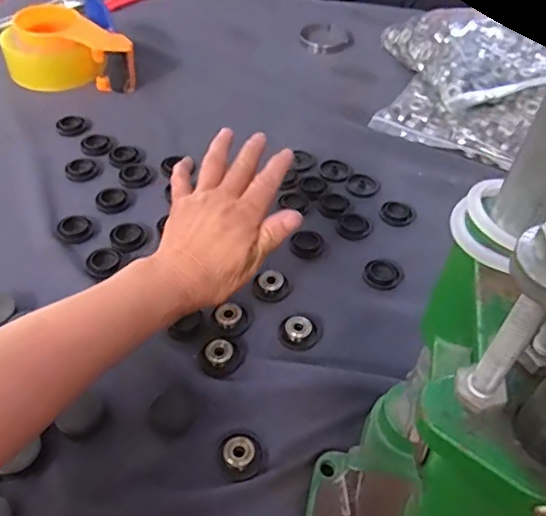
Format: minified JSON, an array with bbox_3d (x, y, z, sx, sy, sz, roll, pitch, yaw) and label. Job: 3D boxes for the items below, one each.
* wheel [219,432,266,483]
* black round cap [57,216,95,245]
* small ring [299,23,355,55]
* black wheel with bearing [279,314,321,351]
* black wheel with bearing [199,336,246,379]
[{"bbox_3d":[-0.021,0.136,0.384,0.031,0.011,0.033,3,48,-3],"label":"wheel"},{"bbox_3d":[-0.186,-0.028,0.524,0.032,0.010,0.032,3,48,-3],"label":"black round cap"},{"bbox_3d":[0.079,-0.321,0.817,0.079,0.014,0.071,7,47,0],"label":"small ring"},{"bbox_3d":[0.024,0.059,0.459,0.034,0.015,0.028,-8,49,-13],"label":"black wheel with bearing"},{"bbox_3d":[-0.039,0.077,0.438,0.036,0.012,0.030,-8,49,-13],"label":"black wheel with bearing"}]

